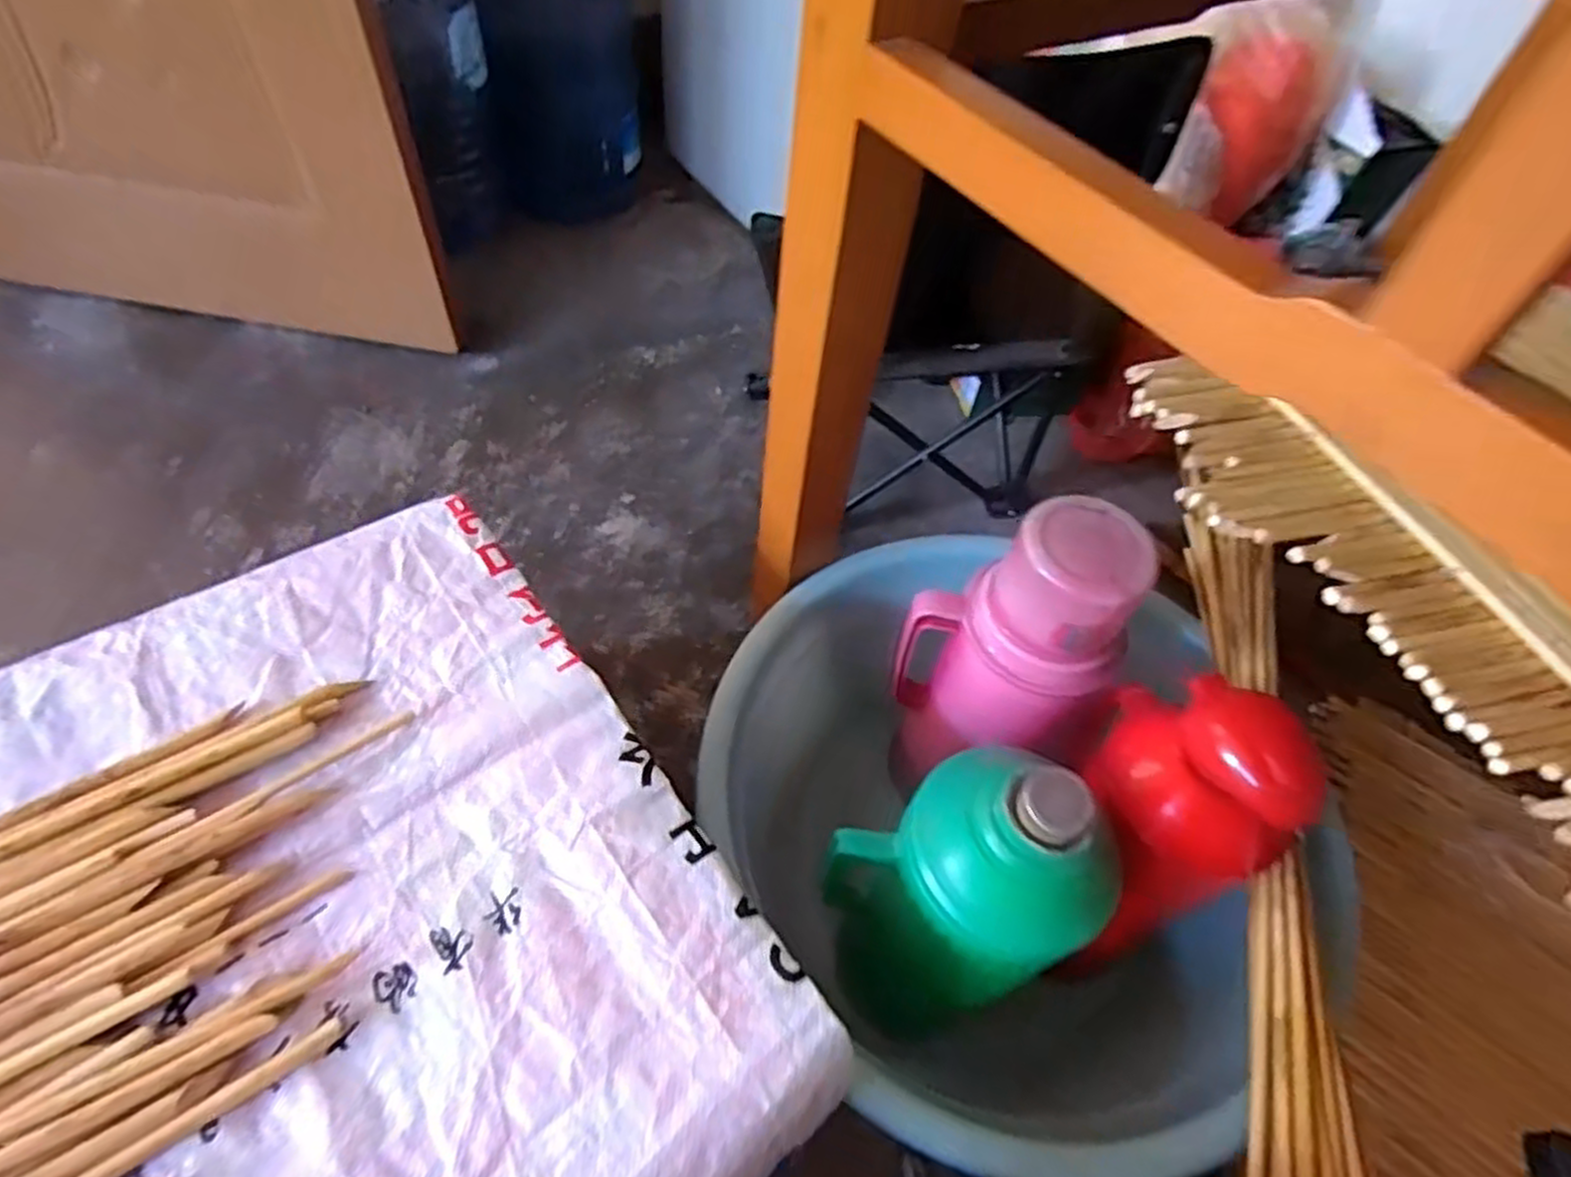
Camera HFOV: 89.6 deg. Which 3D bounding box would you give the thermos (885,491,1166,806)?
[{"bbox_3d":[0.172,0.061,0.642,0.153,0.305,0.108,23,55,12],"label":"thermos"}]

